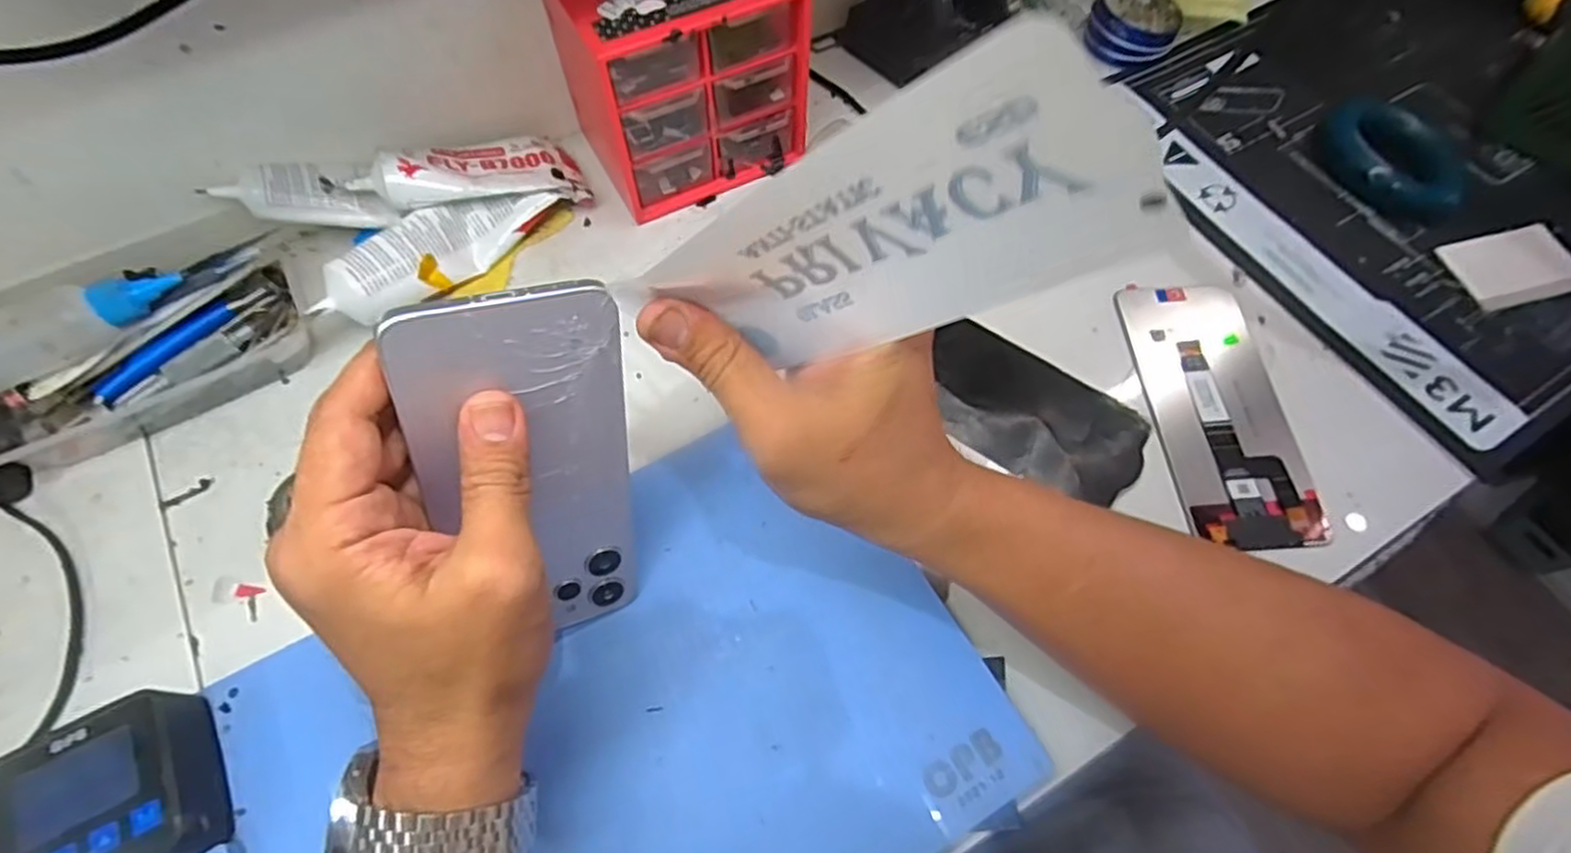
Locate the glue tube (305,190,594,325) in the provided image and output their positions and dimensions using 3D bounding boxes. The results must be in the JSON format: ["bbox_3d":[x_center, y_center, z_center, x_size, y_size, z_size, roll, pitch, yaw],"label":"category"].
[{"bbox_3d":[-0.194,-0.108,0.426,0.037,0.034,0.158,41,58,18],"label":"glue tube"}]

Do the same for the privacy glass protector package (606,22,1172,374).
[{"bbox_3d":[0.024,-0.049,0.206,0.071,0.150,0.006,33,60,-31],"label":"privacy glass protector package"}]

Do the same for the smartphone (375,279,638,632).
[{"bbox_3d":[-0.094,0.023,0.283,0.075,0.166,0.011,-18,44,-21],"label":"smartphone"}]

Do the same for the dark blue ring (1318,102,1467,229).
[{"bbox_3d":[0.382,-0.170,0.456,0.053,0.030,0.095,-17,65,-8],"label":"dark blue ring"}]

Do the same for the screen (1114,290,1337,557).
[{"bbox_3d":[0.237,-0.013,0.396,0.072,0.004,0.159,-4,64,-2],"label":"screen"}]

